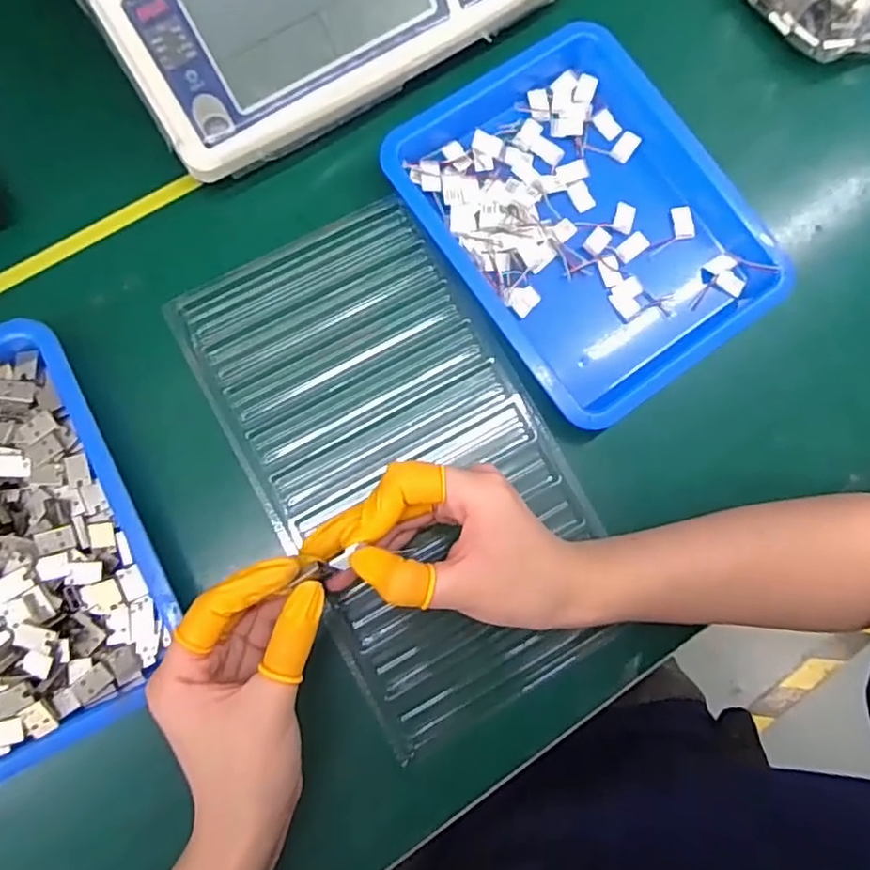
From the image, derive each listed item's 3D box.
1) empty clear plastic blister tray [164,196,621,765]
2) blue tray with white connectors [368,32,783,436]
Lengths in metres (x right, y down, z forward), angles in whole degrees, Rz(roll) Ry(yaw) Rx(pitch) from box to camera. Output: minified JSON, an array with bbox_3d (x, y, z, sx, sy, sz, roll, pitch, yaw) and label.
[{"bbox_3d":[-0.017,0.017,0.374,0.162,0.026,0.297,-30,89,-8],"label":"empty clear plastic blister tray"},{"bbox_3d":[0.091,-0.135,0.391,0.177,0.030,0.226,-33,85,-9],"label":"blue tray with white connectors"}]

